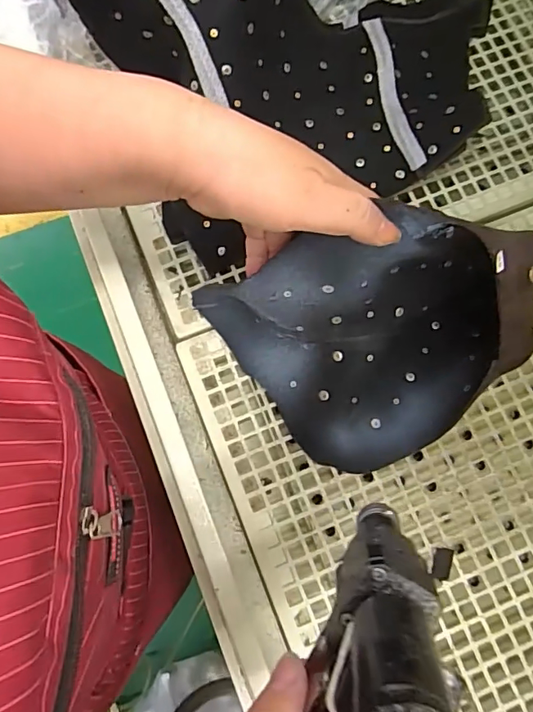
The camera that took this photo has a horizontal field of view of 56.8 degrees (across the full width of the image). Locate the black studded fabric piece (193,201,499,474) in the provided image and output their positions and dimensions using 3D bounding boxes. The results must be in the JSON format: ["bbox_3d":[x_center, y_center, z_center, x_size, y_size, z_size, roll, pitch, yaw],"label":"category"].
[{"bbox_3d":[0.062,0.001,0.309,0.195,0.142,0.123,-5,77,-2],"label":"black studded fabric piece"}]

